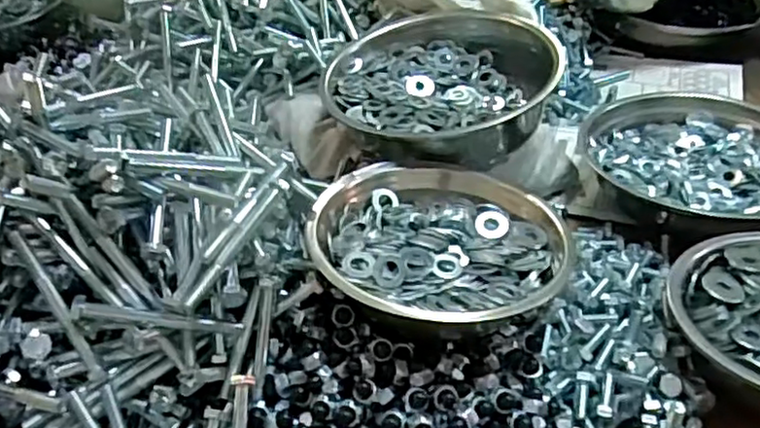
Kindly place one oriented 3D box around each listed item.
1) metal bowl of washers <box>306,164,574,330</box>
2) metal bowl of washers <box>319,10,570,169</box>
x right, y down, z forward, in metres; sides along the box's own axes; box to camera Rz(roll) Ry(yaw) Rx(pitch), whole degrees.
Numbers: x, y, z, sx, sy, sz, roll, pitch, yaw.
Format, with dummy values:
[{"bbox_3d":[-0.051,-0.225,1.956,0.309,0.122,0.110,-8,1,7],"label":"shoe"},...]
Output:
[{"bbox_3d":[0.042,0.022,0.482,0.178,0.061,0.165,-1,37,1],"label":"metal bowl of washers"},{"bbox_3d":[0.054,-0.133,0.636,0.210,0.081,0.191,-1,37,1],"label":"metal bowl of washers"}]

